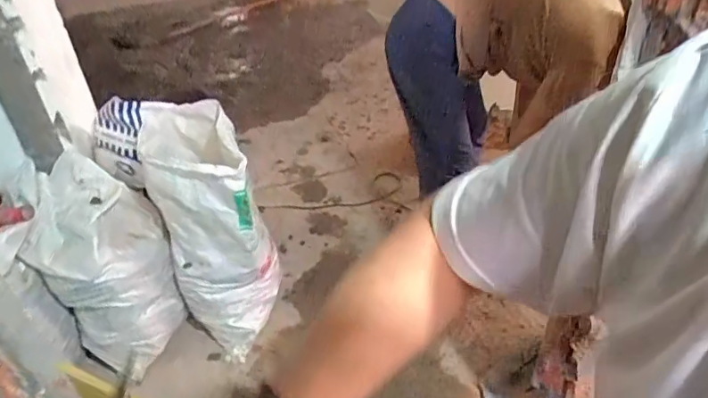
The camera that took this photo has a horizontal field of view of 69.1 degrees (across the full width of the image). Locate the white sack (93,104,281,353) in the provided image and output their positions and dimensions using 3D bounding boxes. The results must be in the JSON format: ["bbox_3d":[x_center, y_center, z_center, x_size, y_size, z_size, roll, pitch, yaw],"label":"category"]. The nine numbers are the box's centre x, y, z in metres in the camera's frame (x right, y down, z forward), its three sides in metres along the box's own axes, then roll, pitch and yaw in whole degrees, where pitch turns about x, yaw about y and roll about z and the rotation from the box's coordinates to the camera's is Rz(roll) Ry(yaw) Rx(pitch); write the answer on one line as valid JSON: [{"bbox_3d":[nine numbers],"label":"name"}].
[{"bbox_3d":[-0.451,0.064,1.538,0.303,0.689,0.502,-31,45,-32],"label":"white sack"}]

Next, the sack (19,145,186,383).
[{"bbox_3d":[-0.653,0.192,1.435,0.268,0.539,0.300,7,38,14],"label":"sack"}]

